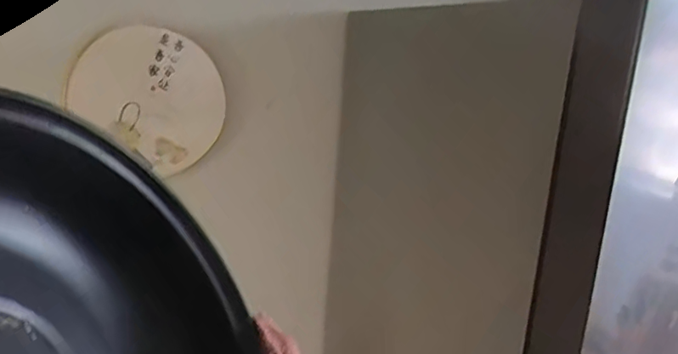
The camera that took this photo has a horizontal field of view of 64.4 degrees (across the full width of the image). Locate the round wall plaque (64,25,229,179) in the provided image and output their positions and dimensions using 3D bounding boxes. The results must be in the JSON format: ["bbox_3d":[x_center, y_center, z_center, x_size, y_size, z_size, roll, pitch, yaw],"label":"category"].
[{"bbox_3d":[-0.372,-0.150,1.069,0.288,0.270,0.036,-1,14,-21],"label":"round wall plaque"}]

